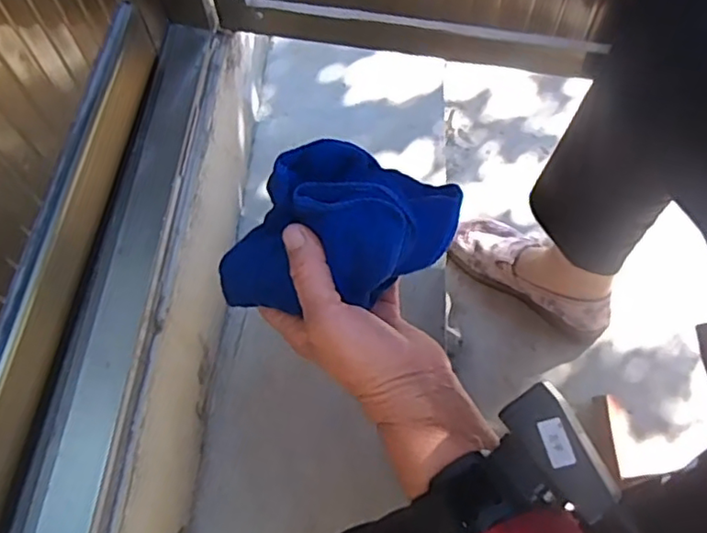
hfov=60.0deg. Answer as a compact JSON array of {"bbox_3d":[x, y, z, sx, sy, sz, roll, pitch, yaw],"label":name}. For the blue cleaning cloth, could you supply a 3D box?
[{"bbox_3d":[-0.007,-0.029,0.388,0.141,0.064,0.106,8,64,6],"label":"blue cleaning cloth"}]

